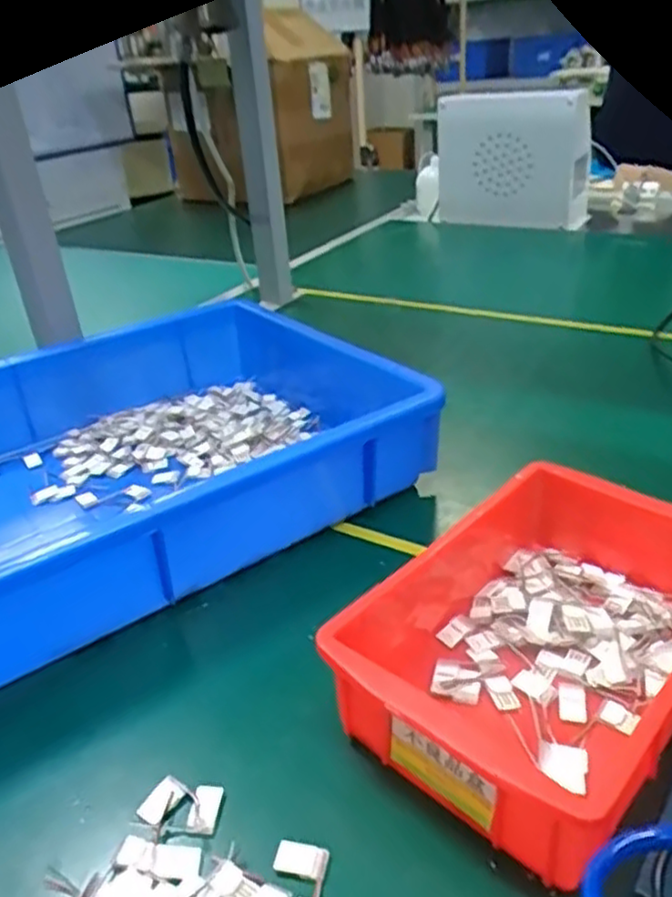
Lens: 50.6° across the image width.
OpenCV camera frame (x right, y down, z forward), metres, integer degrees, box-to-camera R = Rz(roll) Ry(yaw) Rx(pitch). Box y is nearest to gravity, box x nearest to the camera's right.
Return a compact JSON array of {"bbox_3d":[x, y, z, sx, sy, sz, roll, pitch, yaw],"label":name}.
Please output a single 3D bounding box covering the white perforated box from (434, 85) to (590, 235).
[{"bbox_3d":[0.253,-0.415,1.016,0.214,0.172,0.065,1,31,11],"label":"white perforated box"}]

